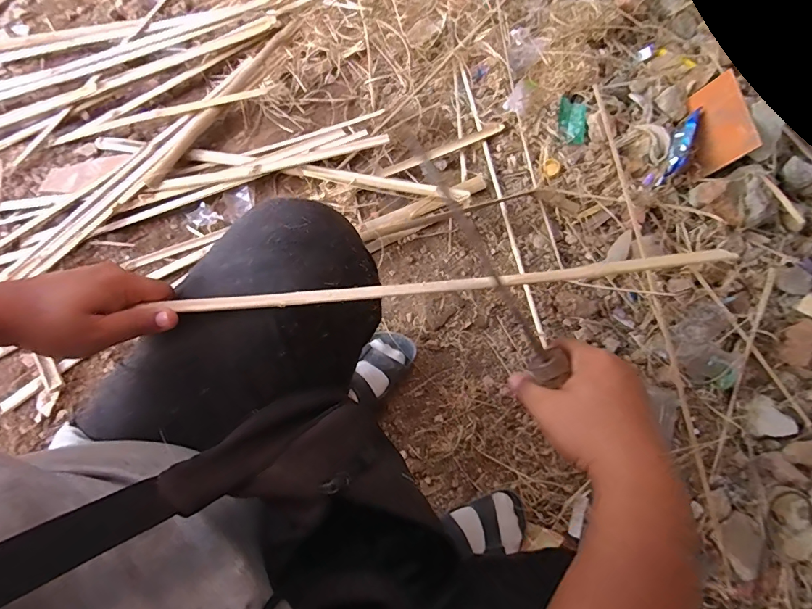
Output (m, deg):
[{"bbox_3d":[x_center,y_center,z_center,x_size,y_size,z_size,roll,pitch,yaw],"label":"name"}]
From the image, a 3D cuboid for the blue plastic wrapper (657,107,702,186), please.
[{"bbox_3d":[0.559,-0.323,0.857,0.028,0.064,0.190,25,70,10],"label":"blue plastic wrapper"}]

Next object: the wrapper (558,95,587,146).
[{"bbox_3d":[0.364,-0.402,0.921,0.059,0.016,0.110,1,72,3],"label":"wrapper"}]

